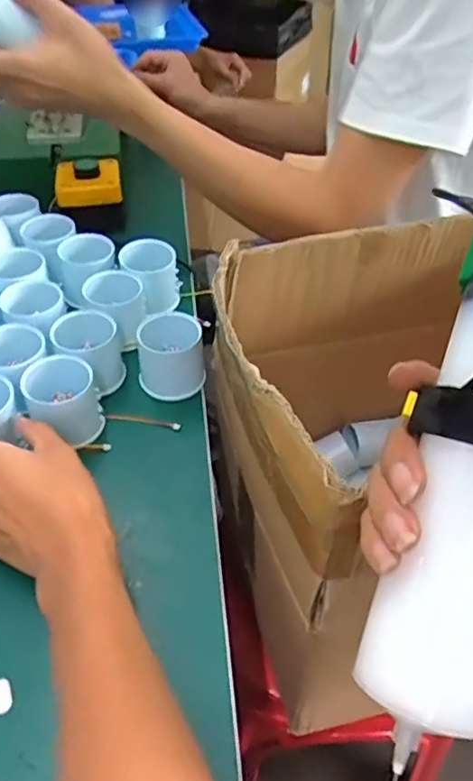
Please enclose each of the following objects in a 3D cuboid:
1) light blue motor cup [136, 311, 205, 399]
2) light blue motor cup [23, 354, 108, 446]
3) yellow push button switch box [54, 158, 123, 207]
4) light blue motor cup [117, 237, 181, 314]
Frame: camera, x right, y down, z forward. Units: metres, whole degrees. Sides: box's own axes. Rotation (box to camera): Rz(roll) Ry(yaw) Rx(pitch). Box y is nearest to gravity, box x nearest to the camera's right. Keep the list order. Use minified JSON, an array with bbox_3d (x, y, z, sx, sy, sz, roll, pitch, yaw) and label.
[{"bbox_3d":[-0.054,-0.028,0.494,0.052,0.054,0.052,0,45,0],"label":"light blue motor cup"},{"bbox_3d":[-0.129,0.009,0.448,0.049,0.046,0.051,0,45,0],"label":"light blue motor cup"},{"bbox_3d":[-0.162,-0.229,0.656,0.070,0.026,0.072,-7,46,-7],"label":"yellow push button switch box"},{"bbox_3d":[-0.079,-0.104,0.560,0.050,0.058,0.054,0,45,0],"label":"light blue motor cup"}]

